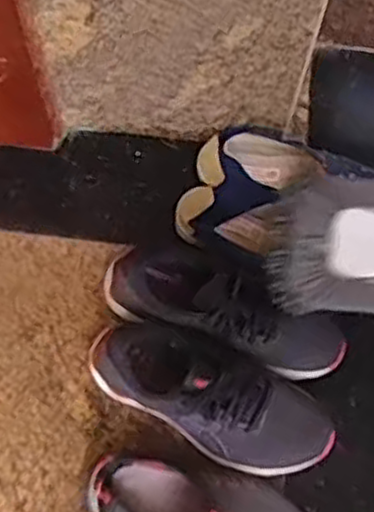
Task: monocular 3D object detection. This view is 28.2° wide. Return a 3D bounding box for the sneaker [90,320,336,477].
[{"bbox_3d":[0.022,0.151,0.799,0.275,0.108,0.114,25,73,7],"label":"sneaker"}]

